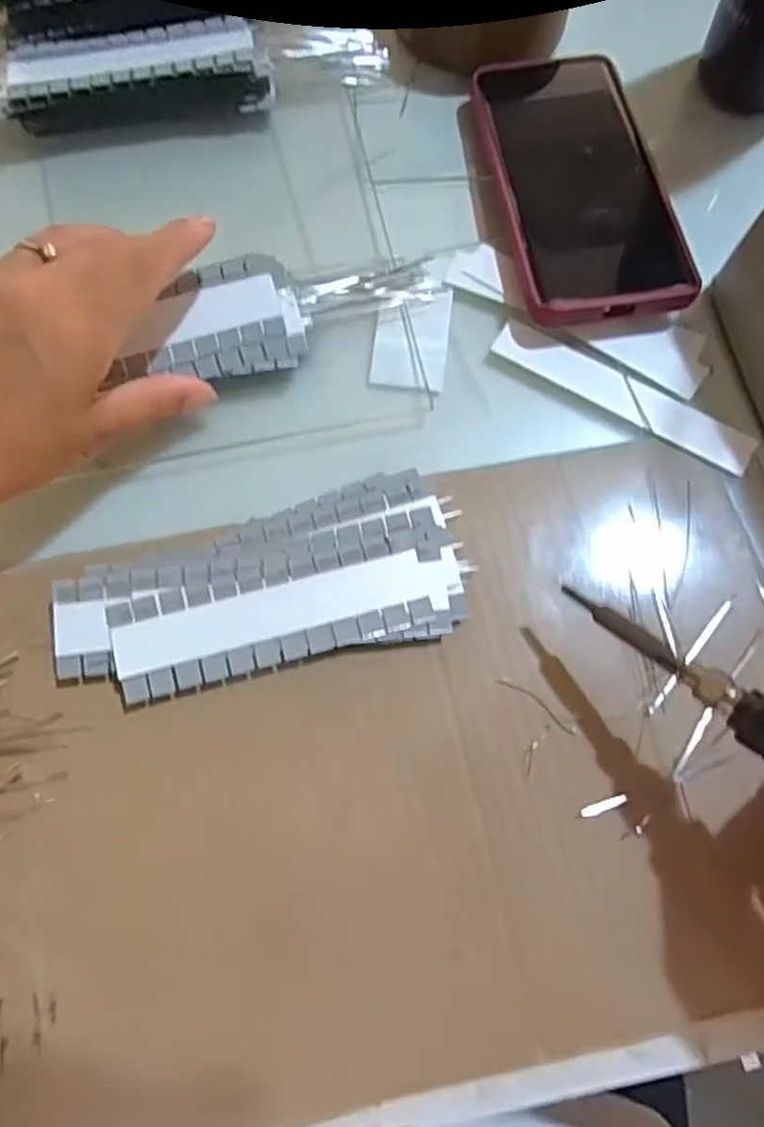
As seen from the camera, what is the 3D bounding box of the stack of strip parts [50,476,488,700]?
[{"bbox_3d":[-0.048,0.013,0.282,0.164,0.012,0.070,-17,74,-5],"label":"stack of strip parts"}]

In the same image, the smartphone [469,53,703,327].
[{"bbox_3d":[0.096,-0.196,0.344,0.078,0.011,0.174,-8,69,3],"label":"smartphone"}]

